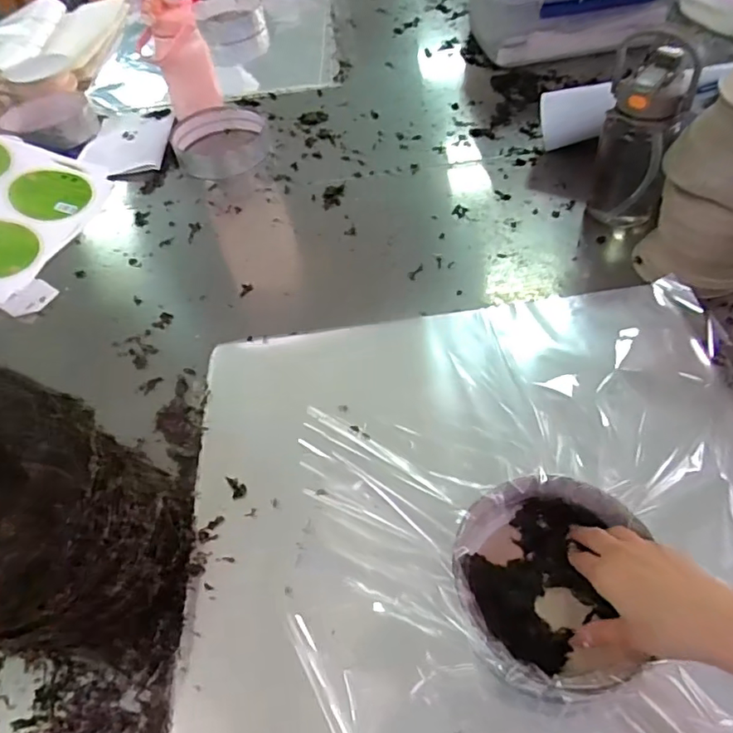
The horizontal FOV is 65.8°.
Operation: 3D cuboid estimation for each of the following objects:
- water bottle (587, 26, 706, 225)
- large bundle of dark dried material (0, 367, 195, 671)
[{"bbox_3d":[0.387,-0.328,0.808,0.105,0.239,0.096,17,55,18],"label":"water bottle"},{"bbox_3d":[-0.306,0.131,0.498,0.235,0.224,0.195,-4,51,3],"label":"large bundle of dark dried material"}]

